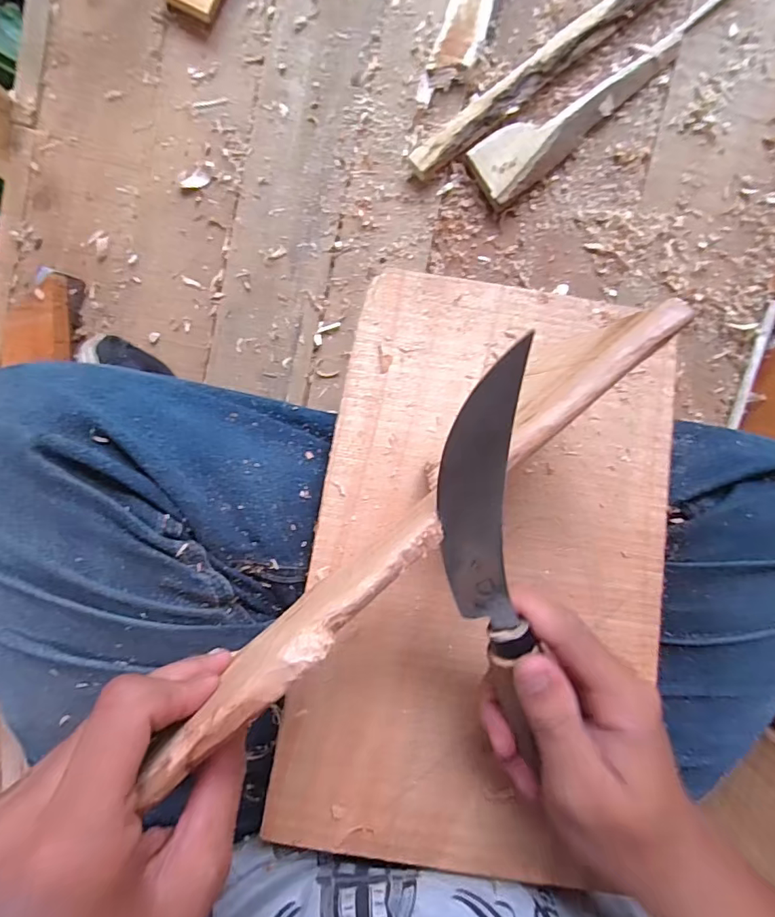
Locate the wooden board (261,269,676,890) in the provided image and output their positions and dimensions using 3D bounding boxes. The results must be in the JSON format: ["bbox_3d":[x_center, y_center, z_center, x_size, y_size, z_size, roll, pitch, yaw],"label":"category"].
[{"bbox_3d":[0.060,0.054,0.277,0.198,0.006,0.323,10,81,-2],"label":"wooden board"}]

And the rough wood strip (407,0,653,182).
[{"bbox_3d":[0.193,-0.387,0.425,0.433,0.024,0.029,-38,97,0],"label":"rough wood strip"}]

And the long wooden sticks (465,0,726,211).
[{"bbox_3d":[0.246,-0.364,0.434,0.402,0.020,0.053,-36,97,-1],"label":"long wooden sticks"}]

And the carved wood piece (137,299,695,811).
[{"bbox_3d":[0.010,0.025,0.169,0.237,0.017,0.018,-41,97,-4],"label":"carved wood piece"}]

